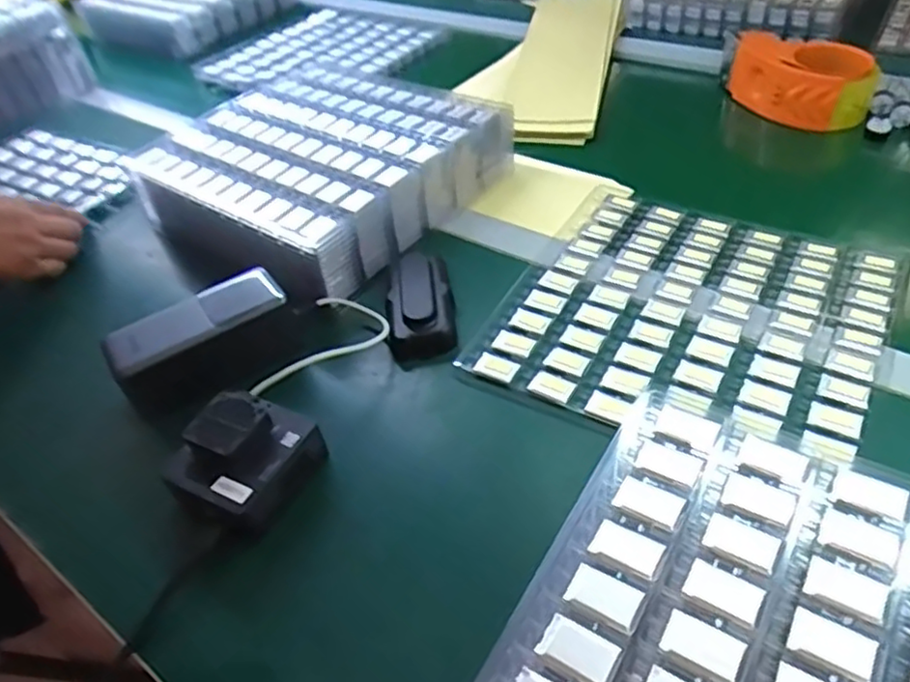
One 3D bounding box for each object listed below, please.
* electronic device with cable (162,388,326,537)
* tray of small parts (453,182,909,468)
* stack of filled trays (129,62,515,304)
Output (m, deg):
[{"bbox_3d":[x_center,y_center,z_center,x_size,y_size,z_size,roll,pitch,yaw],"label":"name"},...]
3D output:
[{"bbox_3d":[-0.134,0.073,0.423,0.072,0.042,0.083,19,50,25],"label":"electronic device with cable"},{"bbox_3d":[0.180,-0.026,0.512,0.258,0.011,0.258,21,51,26],"label":"tray of small parts"},{"bbox_3d":[-0.129,-0.174,0.657,0.263,0.070,0.275,27,54,30],"label":"stack of filled trays"}]

